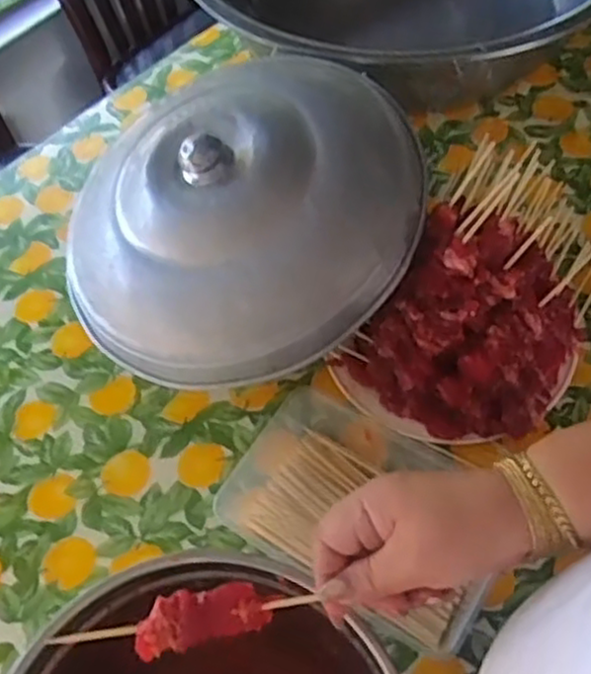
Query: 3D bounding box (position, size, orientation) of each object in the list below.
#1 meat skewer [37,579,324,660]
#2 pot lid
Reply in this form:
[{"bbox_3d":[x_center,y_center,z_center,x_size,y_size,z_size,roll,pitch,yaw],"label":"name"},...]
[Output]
[{"bbox_3d":[-0.062,0.161,0.416,0.142,0.016,0.029,-10,58,-4],"label":"meat skewer"},{"bbox_3d":[-0.050,-0.128,0.688,0.323,0.117,0.328,-2,58,3],"label":"pot lid"}]

